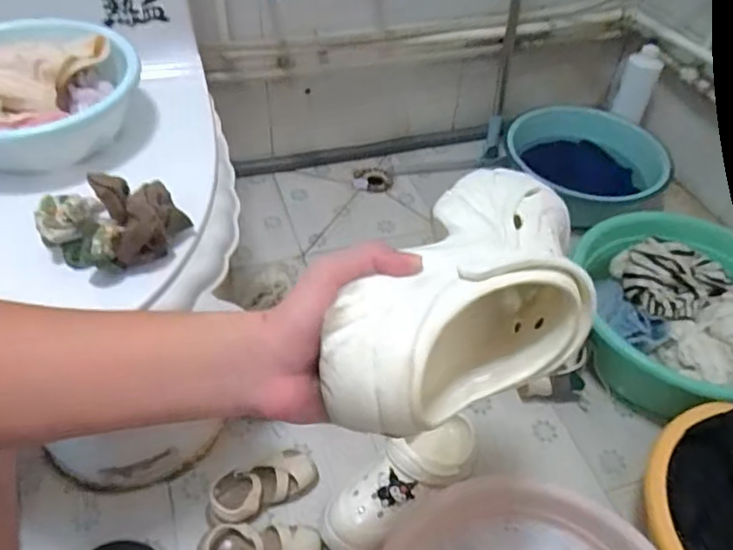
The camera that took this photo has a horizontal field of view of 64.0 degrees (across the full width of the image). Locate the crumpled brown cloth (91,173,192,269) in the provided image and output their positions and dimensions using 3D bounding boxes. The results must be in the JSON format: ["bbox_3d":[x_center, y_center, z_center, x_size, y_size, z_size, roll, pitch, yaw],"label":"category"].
[{"bbox_3d":[-0.205,-0.059,0.542,0.069,0.064,0.073,-19,53,-19],"label":"crumpled brown cloth"}]

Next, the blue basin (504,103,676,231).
[{"bbox_3d":[0.494,-0.240,1.280,0.334,0.098,0.316,-16,52,-18],"label":"blue basin"}]

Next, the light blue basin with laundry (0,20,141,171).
[{"bbox_3d":[-0.363,-0.197,0.644,0.211,0.086,0.202,2,49,-2],"label":"light blue basin with laundry"}]

